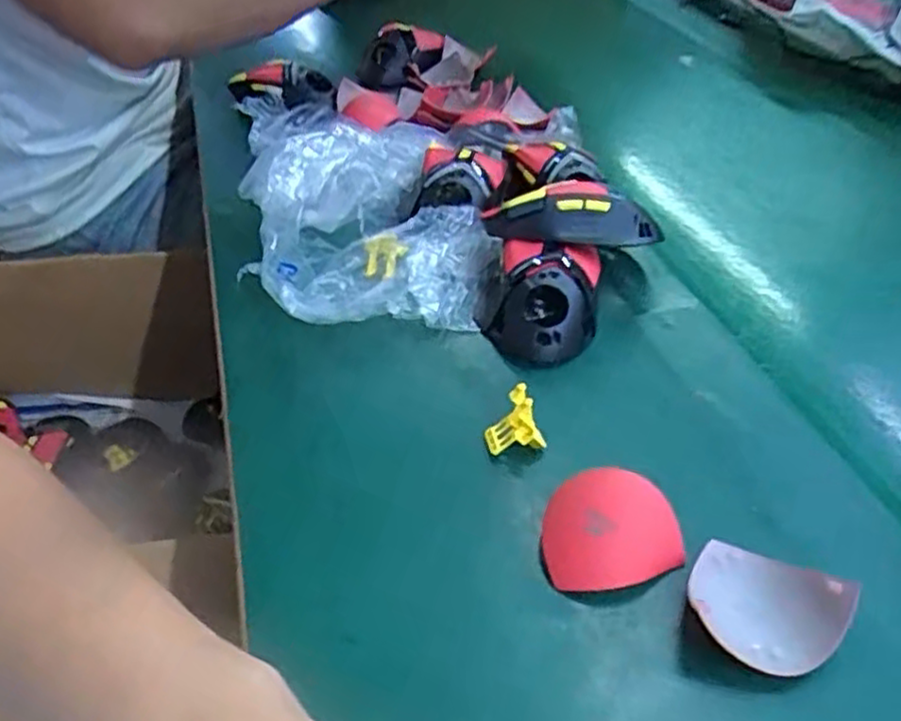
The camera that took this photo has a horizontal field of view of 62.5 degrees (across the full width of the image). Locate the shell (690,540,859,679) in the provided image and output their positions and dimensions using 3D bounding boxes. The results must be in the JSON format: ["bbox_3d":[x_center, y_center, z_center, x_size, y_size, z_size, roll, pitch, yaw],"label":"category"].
[{"bbox_3d":[0.126,0.102,0.303,0.058,0.027,0.052,25,48,27],"label":"shell"}]

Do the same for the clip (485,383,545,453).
[{"bbox_3d":[0.033,0.032,0.386,0.028,0.032,0.022,-4,42,-3],"label":"clip"}]

